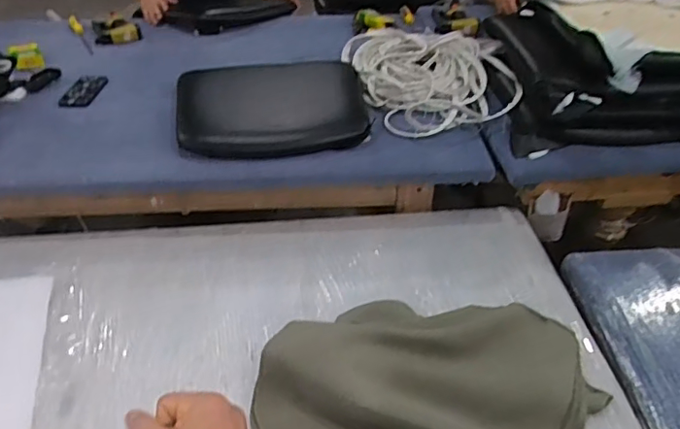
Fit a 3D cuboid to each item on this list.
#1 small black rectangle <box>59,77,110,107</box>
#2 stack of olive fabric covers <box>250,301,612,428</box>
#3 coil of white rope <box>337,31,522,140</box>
[{"bbox_3d":[-0.686,-0.337,1.488,0.090,0.014,0.157,0,39,2],"label":"small black rectangle"},{"bbox_3d":[0.146,0.254,0.887,0.506,0.093,0.378,14,41,17],"label":"stack of olive fabric covers"},{"bbox_3d":[0.227,-0.399,1.477,0.361,0.079,0.495,-12,40,-14],"label":"coil of white rope"}]

